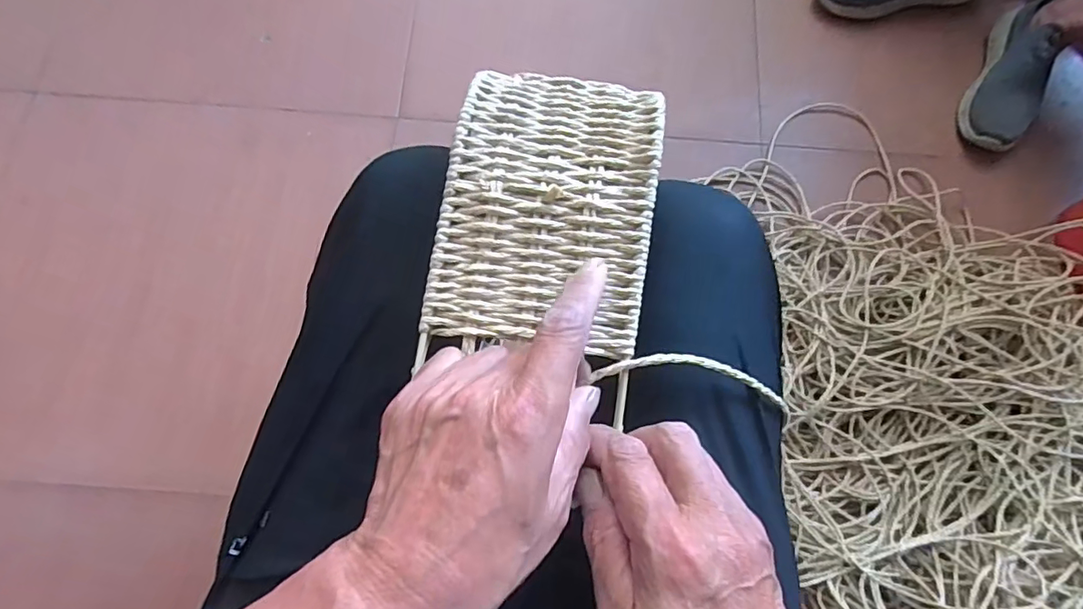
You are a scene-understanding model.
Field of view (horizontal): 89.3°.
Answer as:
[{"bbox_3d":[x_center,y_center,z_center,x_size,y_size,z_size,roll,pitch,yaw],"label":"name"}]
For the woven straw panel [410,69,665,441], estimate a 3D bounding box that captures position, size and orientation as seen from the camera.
[{"bbox_3d":[0.004,-0.054,0.308,0.114,0.026,0.179,9,73,3],"label":"woven straw panel"}]

